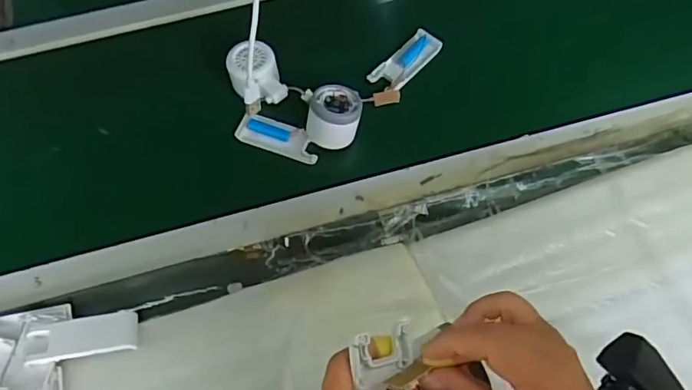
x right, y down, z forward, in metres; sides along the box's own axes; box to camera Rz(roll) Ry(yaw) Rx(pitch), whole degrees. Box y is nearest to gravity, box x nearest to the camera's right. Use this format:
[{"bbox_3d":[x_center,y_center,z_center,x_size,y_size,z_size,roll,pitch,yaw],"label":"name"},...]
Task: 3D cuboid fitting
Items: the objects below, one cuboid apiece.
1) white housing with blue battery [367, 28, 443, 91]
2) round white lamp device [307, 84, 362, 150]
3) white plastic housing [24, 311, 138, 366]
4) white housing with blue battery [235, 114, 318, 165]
[{"bbox_3d":[0.077,-0.171,0.683,0.043,0.014,0.099,39,73,17],"label":"white housing with blue battery"},{"bbox_3d":[-0.013,-0.091,0.624,0.057,0.043,0.064,19,69,10],"label":"round white lamp device"},{"bbox_3d":[-0.259,0.142,0.530,0.099,0.010,0.039,-8,66,-15],"label":"white plastic housing"},{"bbox_3d":[-0.080,-0.067,0.643,0.101,0.013,0.035,19,69,10],"label":"white housing with blue battery"}]

